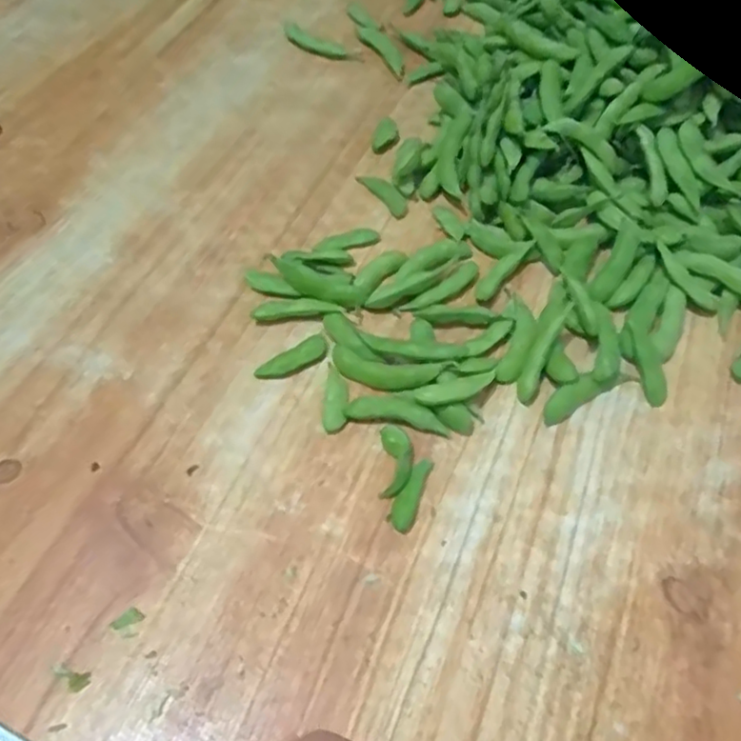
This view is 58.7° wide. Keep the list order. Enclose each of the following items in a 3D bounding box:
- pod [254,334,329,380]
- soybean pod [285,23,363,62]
[{"bbox_3d":[-0.039,-0.005,0.336,0.039,0.004,0.015,-29,60,-19],"label":"pod"},{"bbox_3d":[-0.038,-0.245,0.493,0.061,0.014,0.018,18,59,11],"label":"soybean pod"}]

